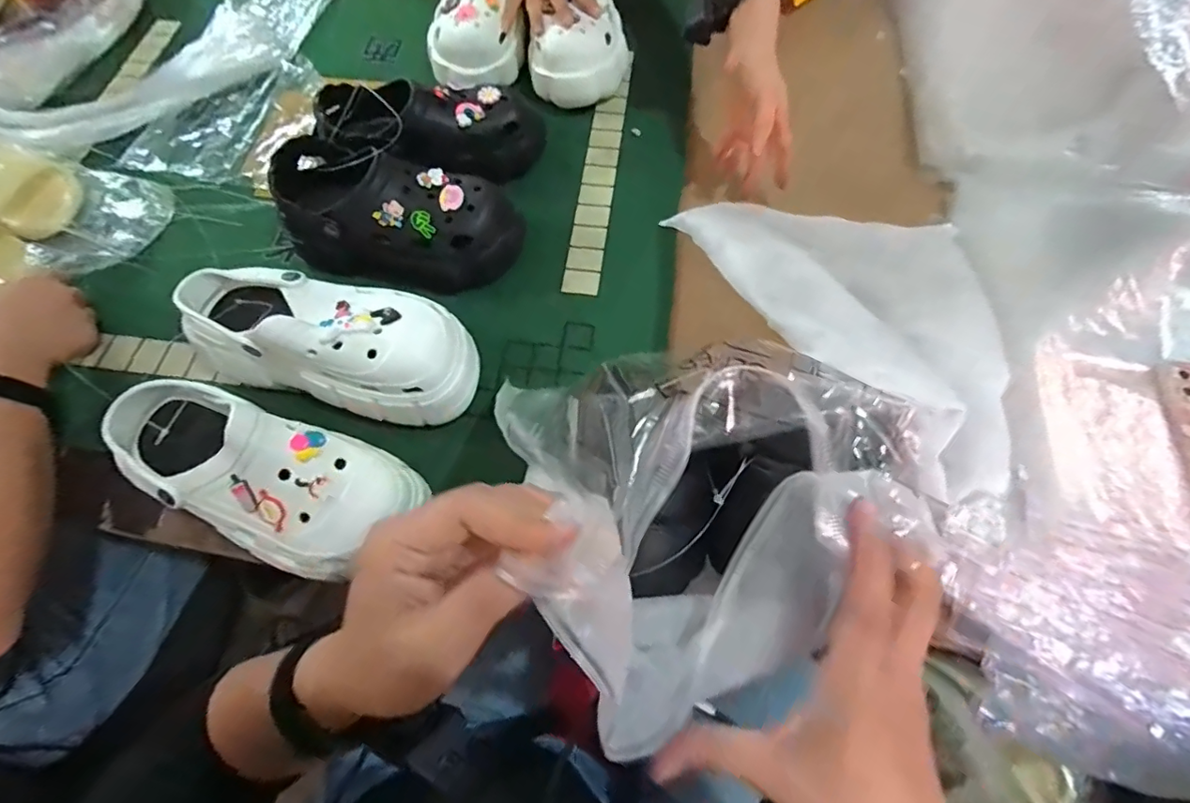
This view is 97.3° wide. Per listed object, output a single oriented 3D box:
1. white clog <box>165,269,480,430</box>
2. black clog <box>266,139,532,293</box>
[{"bbox_3d":[-0.237,-0.056,0.480,0.260,0.100,0.110,13,66,5],"label":"white clog"},{"bbox_3d":[-0.206,-0.181,0.539,0.236,0.098,0.115,8,66,2],"label":"black clog"}]

